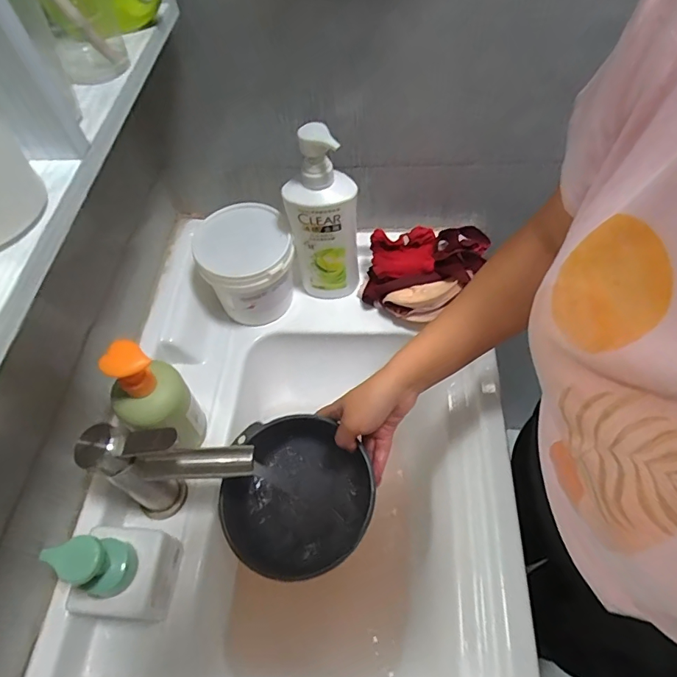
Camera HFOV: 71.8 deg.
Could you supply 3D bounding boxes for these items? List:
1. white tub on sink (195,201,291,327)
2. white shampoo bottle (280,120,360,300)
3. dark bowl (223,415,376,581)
[{"bbox_3d":[-0.118,-0.093,0.637,0.116,0.123,0.117,-2,57,3],"label":"white tub on sink"},{"bbox_3d":[-0.018,-0.145,0.586,0.084,0.244,0.050,2,57,6],"label":"white shampoo bottle"},{"bbox_3d":[-0.048,0.171,0.513,0.159,0.067,0.161,-2,57,3],"label":"dark bowl"}]

